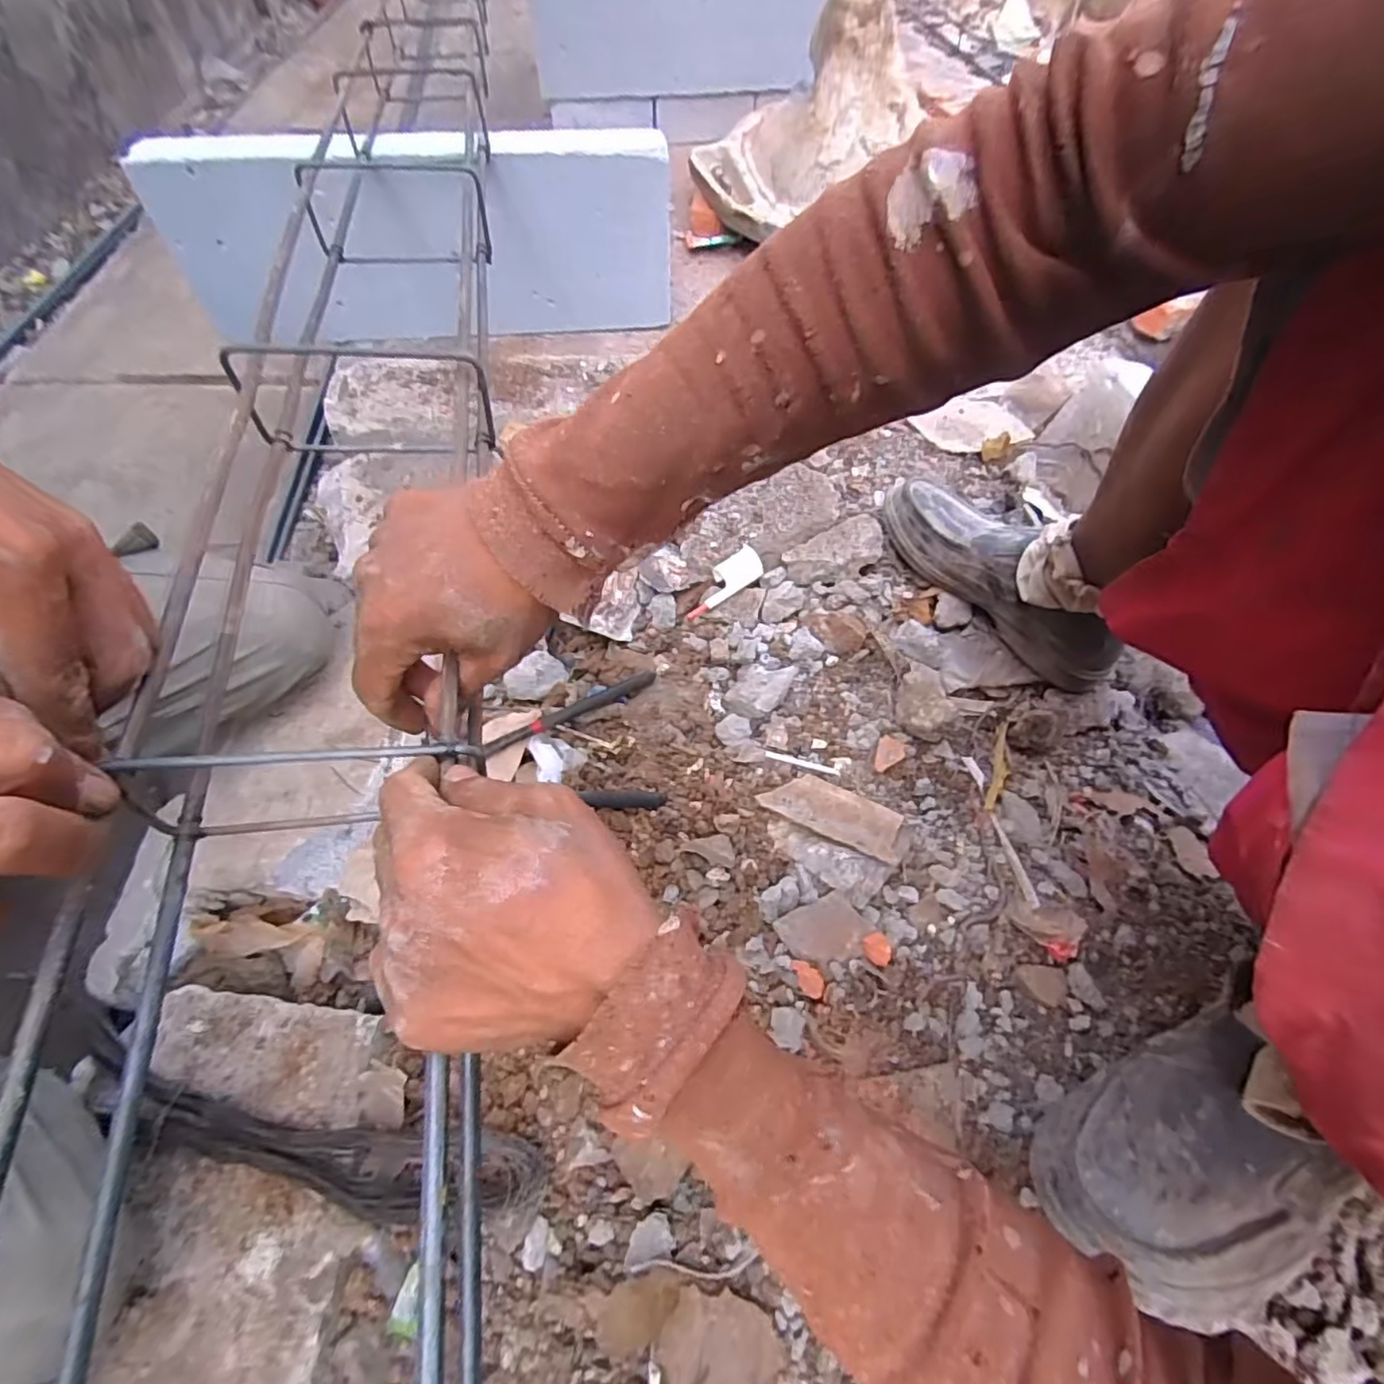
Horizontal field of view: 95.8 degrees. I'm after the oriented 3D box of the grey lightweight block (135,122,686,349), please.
[{"bbox_3d":[-0.327,-0.568,0.787,0.586,0.213,0.082,-6,57,-7],"label":"grey lightweight block"}]

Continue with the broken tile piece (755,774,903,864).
[{"bbox_3d":[0.110,0.093,0.490,0.105,0.016,0.043,25,59,13],"label":"broken tile piece"}]

